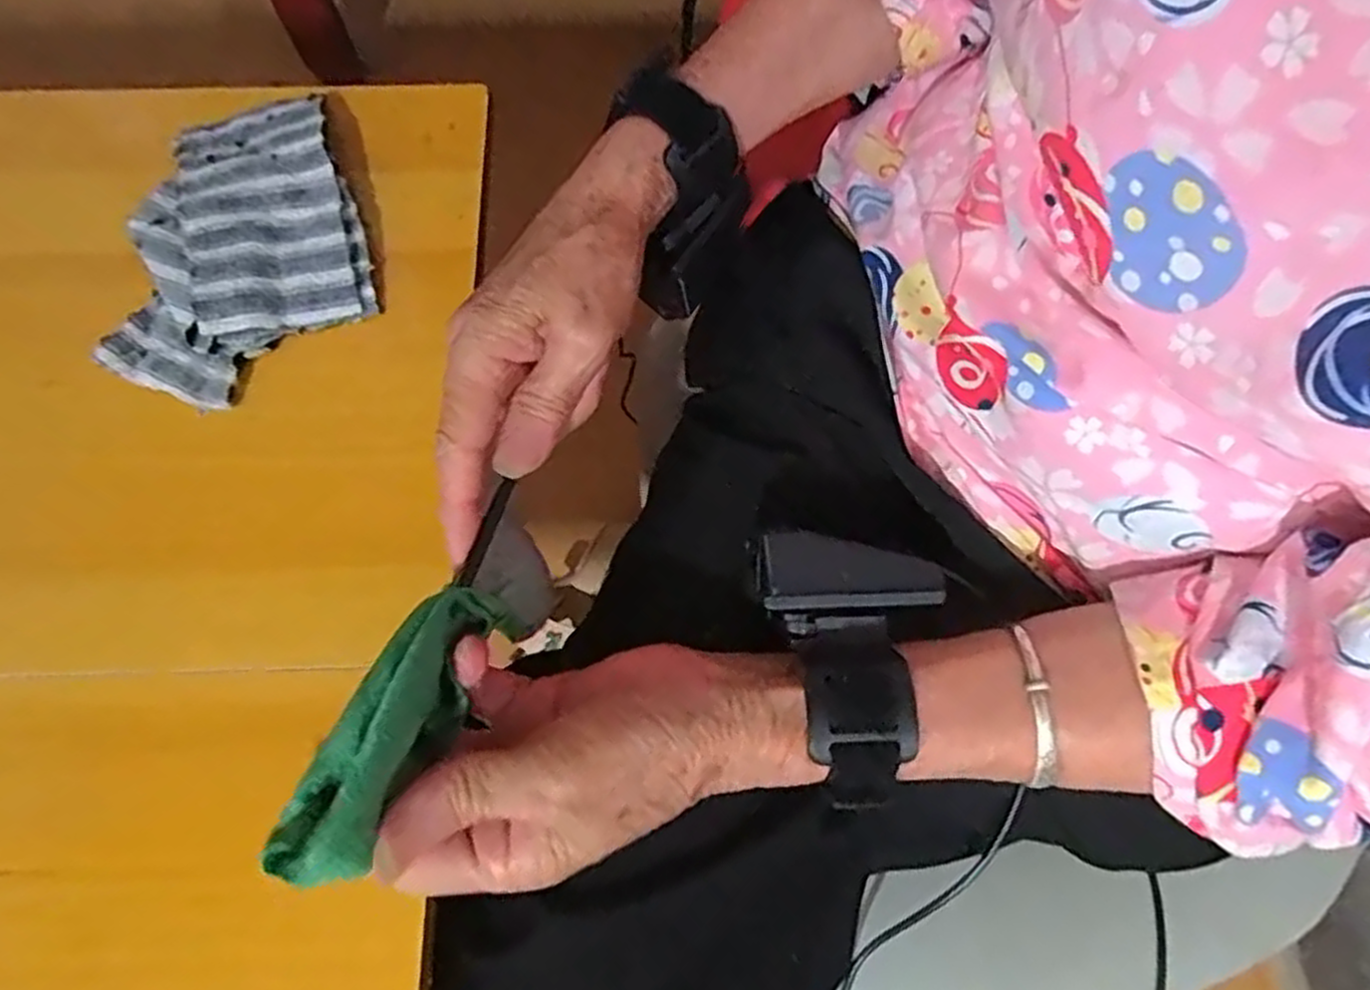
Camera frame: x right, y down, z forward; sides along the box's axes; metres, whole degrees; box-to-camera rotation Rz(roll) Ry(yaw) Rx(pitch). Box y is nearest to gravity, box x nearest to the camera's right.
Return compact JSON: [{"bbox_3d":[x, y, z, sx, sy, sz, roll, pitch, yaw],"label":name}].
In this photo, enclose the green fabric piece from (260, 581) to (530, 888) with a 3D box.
[{"bbox_3d":[-0.084,0.067,0.233,0.027,0.030,0.101,20,41,5],"label":"green fabric piece"}]

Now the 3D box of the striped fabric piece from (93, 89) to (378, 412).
[{"bbox_3d":[-0.211,-0.116,0.358,0.115,0.019,0.141,-19,72,-7],"label":"striped fabric piece"}]

